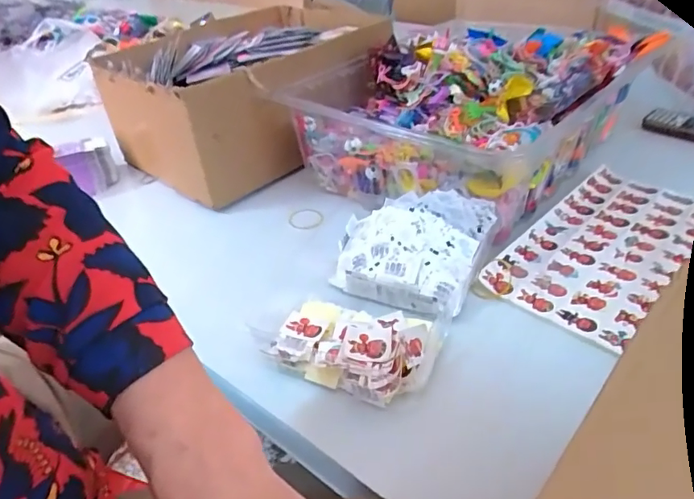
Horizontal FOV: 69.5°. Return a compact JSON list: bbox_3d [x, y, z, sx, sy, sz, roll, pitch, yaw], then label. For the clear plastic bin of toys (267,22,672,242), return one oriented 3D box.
[{"bbox_3d":[0.155,-0.177,0.672,0.326,0.146,0.405,28,48,36],"label":"clear plastic bin of toys"}]

